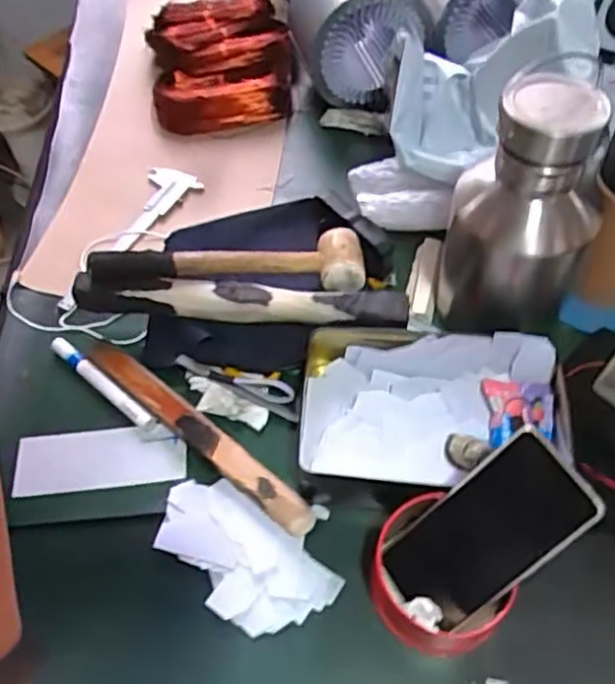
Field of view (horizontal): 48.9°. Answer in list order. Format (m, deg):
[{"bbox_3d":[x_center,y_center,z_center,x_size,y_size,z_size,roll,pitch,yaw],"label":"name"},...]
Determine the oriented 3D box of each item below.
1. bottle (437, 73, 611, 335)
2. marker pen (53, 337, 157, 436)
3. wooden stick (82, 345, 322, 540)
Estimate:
[{"bbox_3d":[0.178,-0.104,0.571,0.117,0.207,0.105,15,58,14],"label":"bottle"},{"bbox_3d":[-0.198,0.038,0.646,0.145,0.013,0.014,35,65,25],"label":"marker pen"},{"bbox_3d":[-0.103,0.077,0.606,0.277,0.021,0.027,34,65,25],"label":"wooden stick"}]

